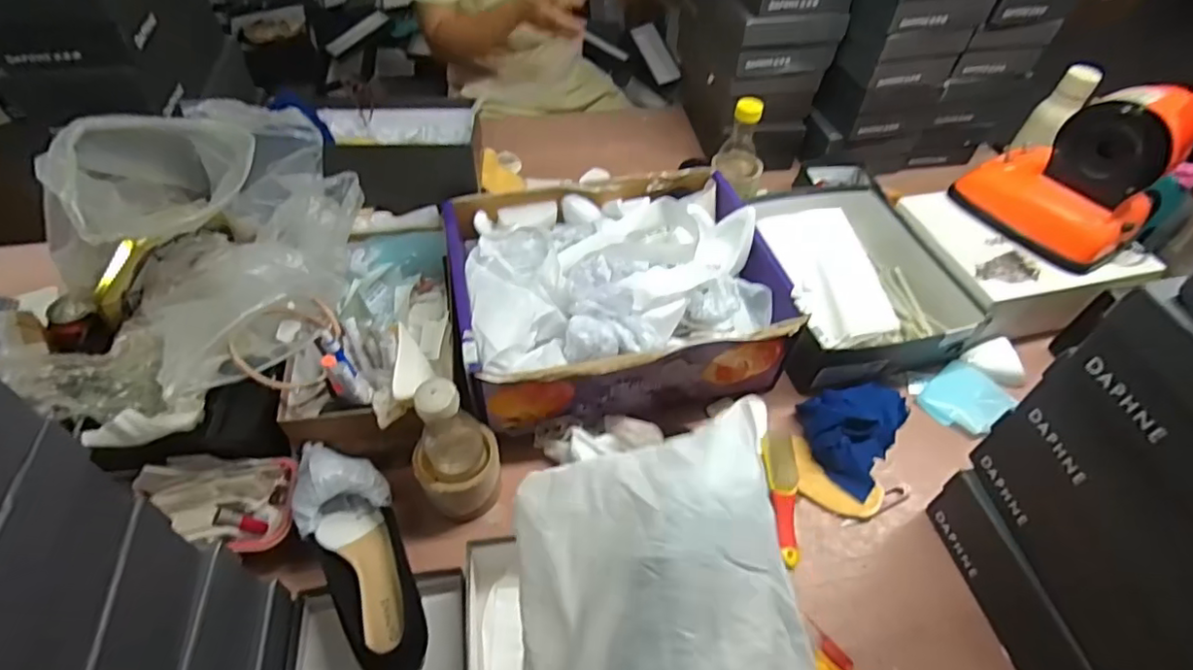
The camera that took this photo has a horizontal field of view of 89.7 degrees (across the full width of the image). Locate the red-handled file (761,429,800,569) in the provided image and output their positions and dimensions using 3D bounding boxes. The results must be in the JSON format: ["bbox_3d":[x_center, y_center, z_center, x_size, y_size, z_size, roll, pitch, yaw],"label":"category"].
[{"bbox_3d":[0.219,0.181,0.697,0.038,0.028,0.163,3,51,-1],"label":"red-handled file"}]

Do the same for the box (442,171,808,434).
[{"bbox_3d":[0.018,-0.061,0.792,0.391,0.127,0.318,-8,52,-10],"label":"box"}]

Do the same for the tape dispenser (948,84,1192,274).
[{"bbox_3d":[0.639,-0.229,0.805,0.091,0.214,0.213,-27,57,-23],"label":"tape dispenser"}]

